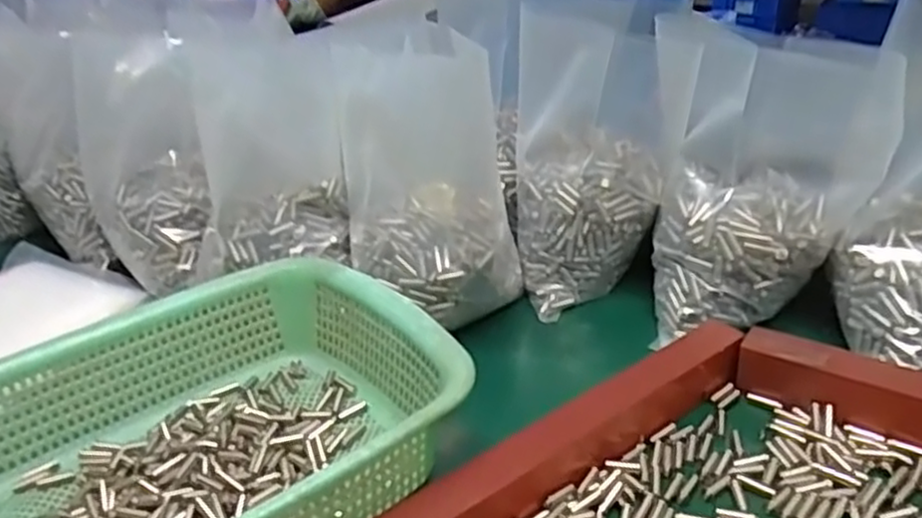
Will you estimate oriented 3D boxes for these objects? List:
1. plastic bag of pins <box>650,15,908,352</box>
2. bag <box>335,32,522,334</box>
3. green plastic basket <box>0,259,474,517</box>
[{"bbox_3d":[0.207,-0.058,0.503,0.133,0.190,0.091,-1,31,8],"label":"plastic bag of pins"},{"bbox_3d":[-0.024,-0.051,0.527,0.121,0.186,0.102,-9,31,-5],"label":"bag"},{"bbox_3d":[-0.155,0.103,0.401,0.287,0.091,0.217,-25,36,-28],"label":"green plastic basket"}]

